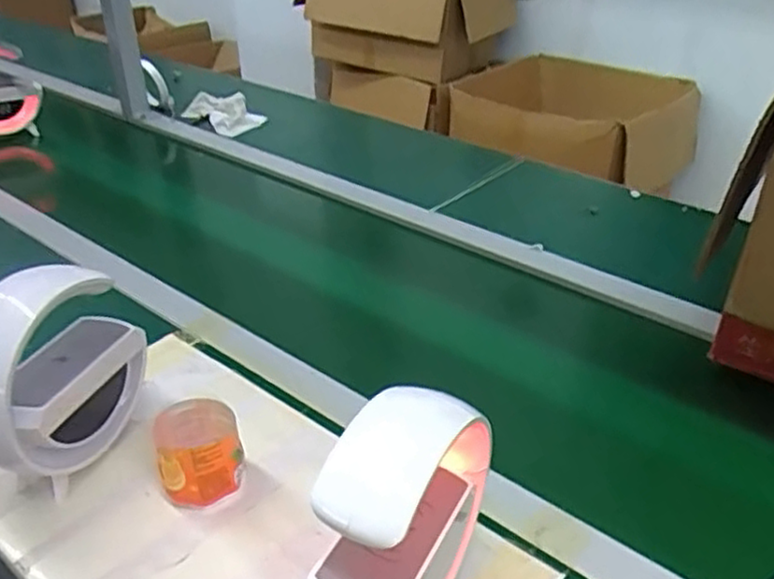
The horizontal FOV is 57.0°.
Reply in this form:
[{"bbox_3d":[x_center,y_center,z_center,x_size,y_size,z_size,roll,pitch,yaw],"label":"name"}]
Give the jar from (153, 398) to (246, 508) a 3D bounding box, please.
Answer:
[{"bbox_3d":[-0.143,0.126,0.544,0.060,0.058,0.065,1,32,0],"label":"jar"}]

